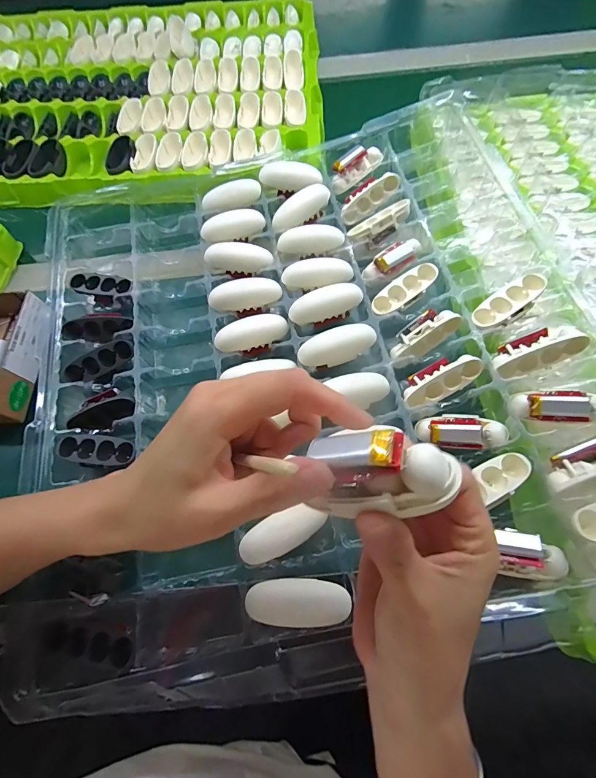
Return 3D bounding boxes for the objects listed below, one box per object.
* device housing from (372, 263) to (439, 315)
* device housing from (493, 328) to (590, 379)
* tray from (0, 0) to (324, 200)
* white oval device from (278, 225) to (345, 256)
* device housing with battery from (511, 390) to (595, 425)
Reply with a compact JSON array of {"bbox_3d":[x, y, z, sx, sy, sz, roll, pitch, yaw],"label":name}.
[{"bbox_3d":[0.096,-0.088,0.324,0.064,0.013,0.025,-36,69,2],"label":"device housing"},{"bbox_3d":[0.182,-0.029,0.275,0.060,0.023,0.027,-21,33,21],"label":"device housing"},{"bbox_3d":[-0.264,-0.419,0.506,0.597,0.040,0.436,3,67,4],"label":"tray"},{"bbox_3d":[0.013,-0.150,0.361,0.066,0.019,0.022,2,67,19],"label":"white oval device"},{"bbox_3d":[0.185,0.012,0.250,0.057,0.015,0.022,0,66,18],"label":"device housing with battery"}]

